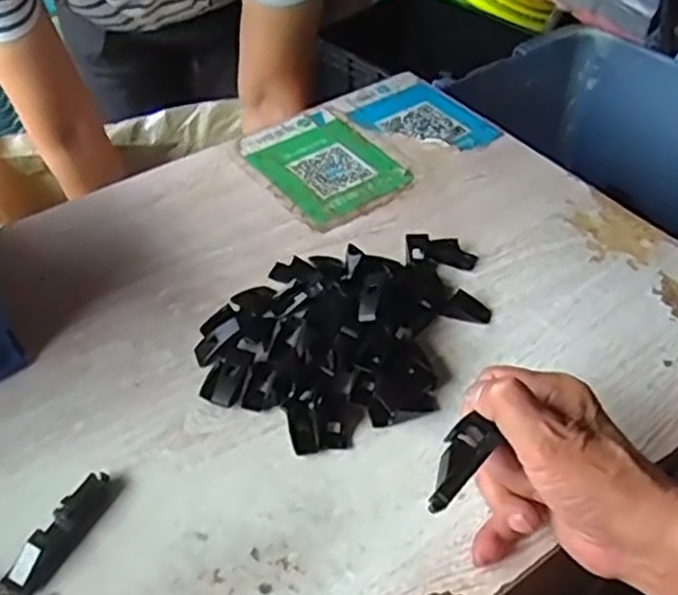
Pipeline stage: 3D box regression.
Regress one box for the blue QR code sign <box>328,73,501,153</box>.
[{"bbox_3d":[0.073,-0.174,0.722,0.095,0.007,0.142,-30,54,-21],"label":"blue QR code sign"}]

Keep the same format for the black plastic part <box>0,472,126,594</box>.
[{"bbox_3d":[-0.155,0.131,0.418,0.016,0.018,0.082,21,49,19],"label":"black plastic part"}]

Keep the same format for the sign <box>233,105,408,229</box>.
[{"bbox_3d":[-0.014,-0.122,0.675,0.107,0.005,0.141,-28,53,-22],"label":"sign"}]

